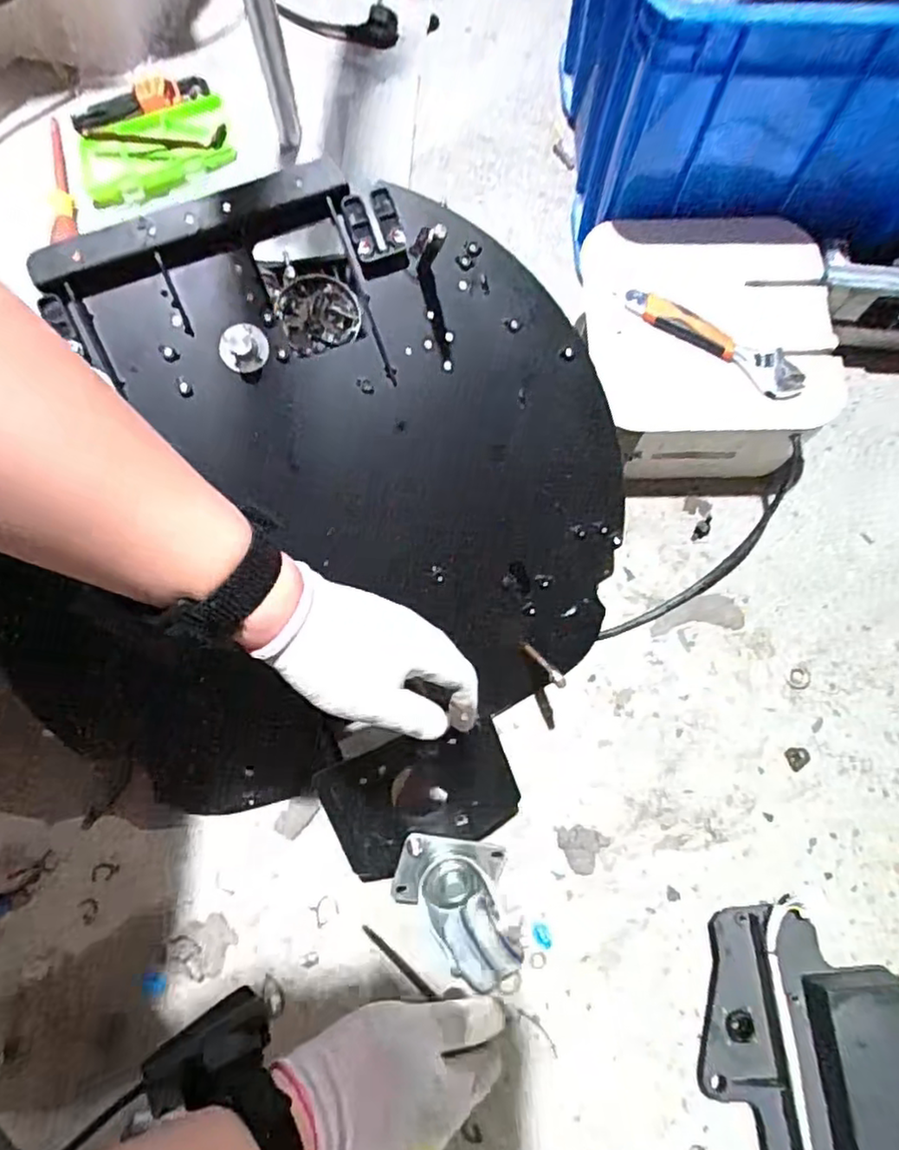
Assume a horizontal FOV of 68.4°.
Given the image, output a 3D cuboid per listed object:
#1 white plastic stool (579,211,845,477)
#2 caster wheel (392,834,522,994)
[{"bbox_3d":[0.265,-0.243,0.714,0.238,0.122,0.257,0,72,1],"label":"white plastic stool"},{"bbox_3d":[0.005,0.276,0.557,0.105,0.074,0.097,7,72,4],"label":"caster wheel"}]

